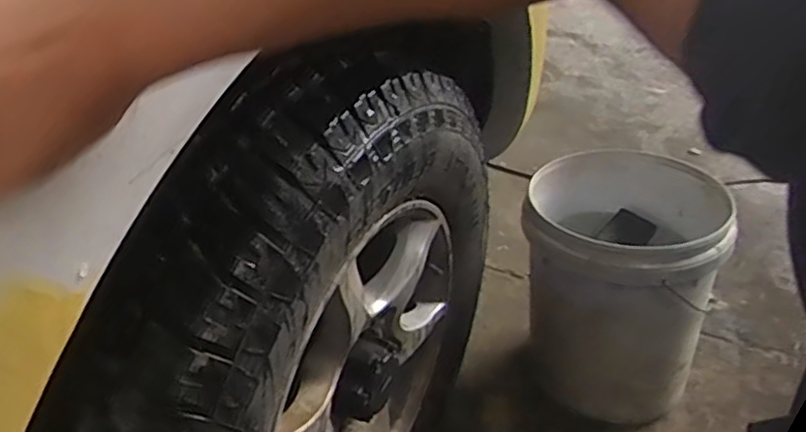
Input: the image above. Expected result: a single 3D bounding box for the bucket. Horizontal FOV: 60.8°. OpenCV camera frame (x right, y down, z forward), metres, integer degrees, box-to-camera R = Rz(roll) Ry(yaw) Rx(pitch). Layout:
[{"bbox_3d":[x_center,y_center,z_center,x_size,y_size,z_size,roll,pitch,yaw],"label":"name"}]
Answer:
[{"bbox_3d":[0.338,0.111,1.148,0.270,0.341,0.278,0,34,0],"label":"bucket"}]

